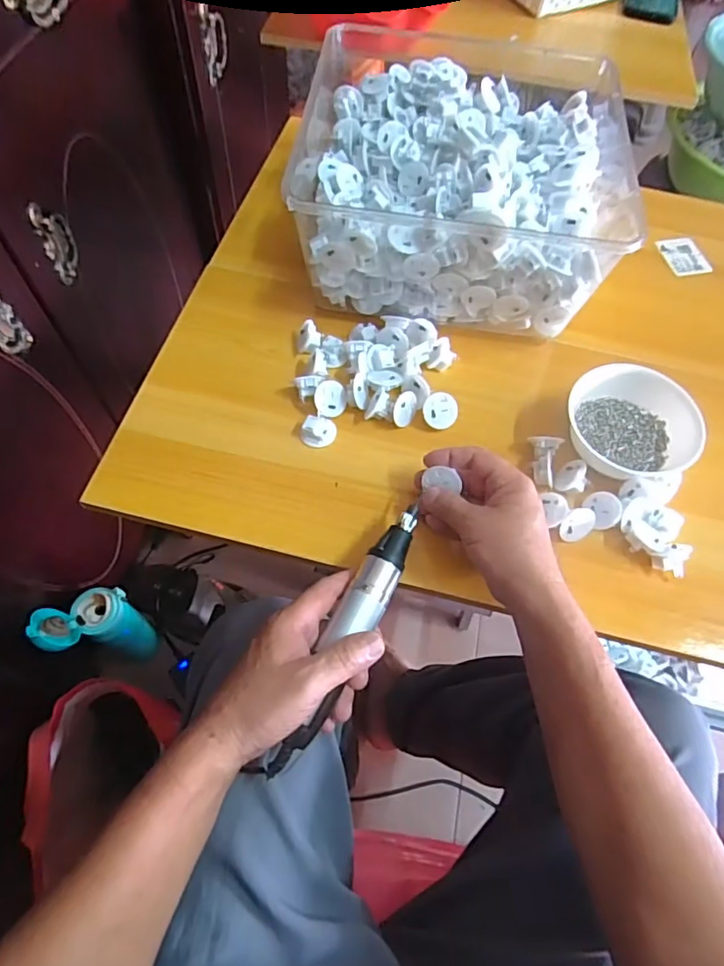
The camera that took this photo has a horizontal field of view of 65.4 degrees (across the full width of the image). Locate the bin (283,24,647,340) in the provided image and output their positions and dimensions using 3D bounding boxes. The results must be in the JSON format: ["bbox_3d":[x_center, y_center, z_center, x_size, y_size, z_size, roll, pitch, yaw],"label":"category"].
[{"bbox_3d":[0.099,-0.293,0.593,0.310,0.141,0.261,7,63,0],"label":"bin"}]

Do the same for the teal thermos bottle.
[{"bbox_3d":[-0.365,0.206,0.792,0.102,0.217,0.070,-20,66,-14],"label":"teal thermos bottle"}]

